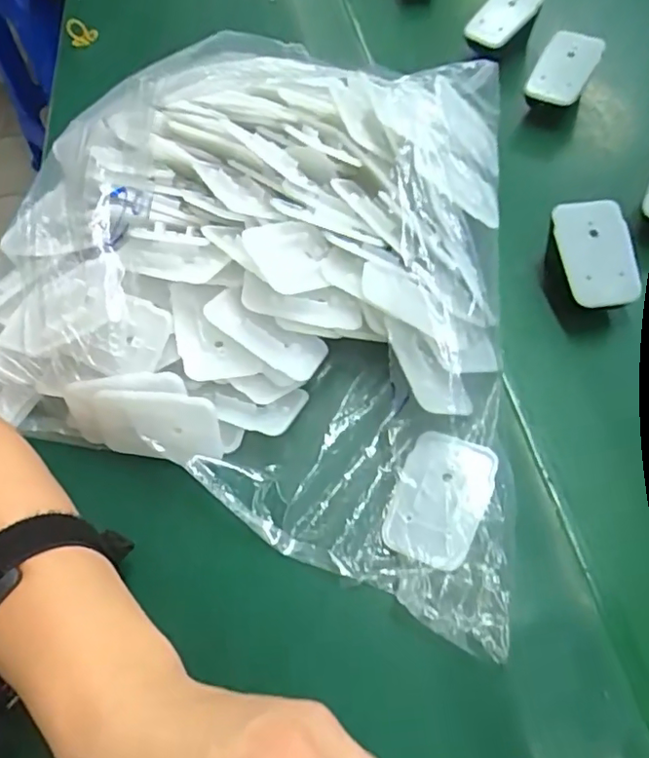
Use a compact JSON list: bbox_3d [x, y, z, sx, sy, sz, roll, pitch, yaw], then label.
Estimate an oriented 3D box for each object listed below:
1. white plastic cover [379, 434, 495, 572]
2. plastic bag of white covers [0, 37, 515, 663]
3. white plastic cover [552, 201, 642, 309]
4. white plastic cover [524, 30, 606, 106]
[{"bbox_3d":[0.059,0.060,0.292,0.043,0.005,0.068,21,61,17],"label":"white plastic cover"},{"bbox_3d":[-0.027,-0.072,0.340,0.352,0.094,0.298,19,60,16],"label":"plastic bag of white covers"},{"bbox_3d":[0.162,-0.075,0.338,0.043,0.007,0.064,-7,79,-3],"label":"white plastic cover"},{"bbox_3d":[0.187,-0.241,0.446,0.042,0.054,0.011,23,16,-6],"label":"white plastic cover"}]

